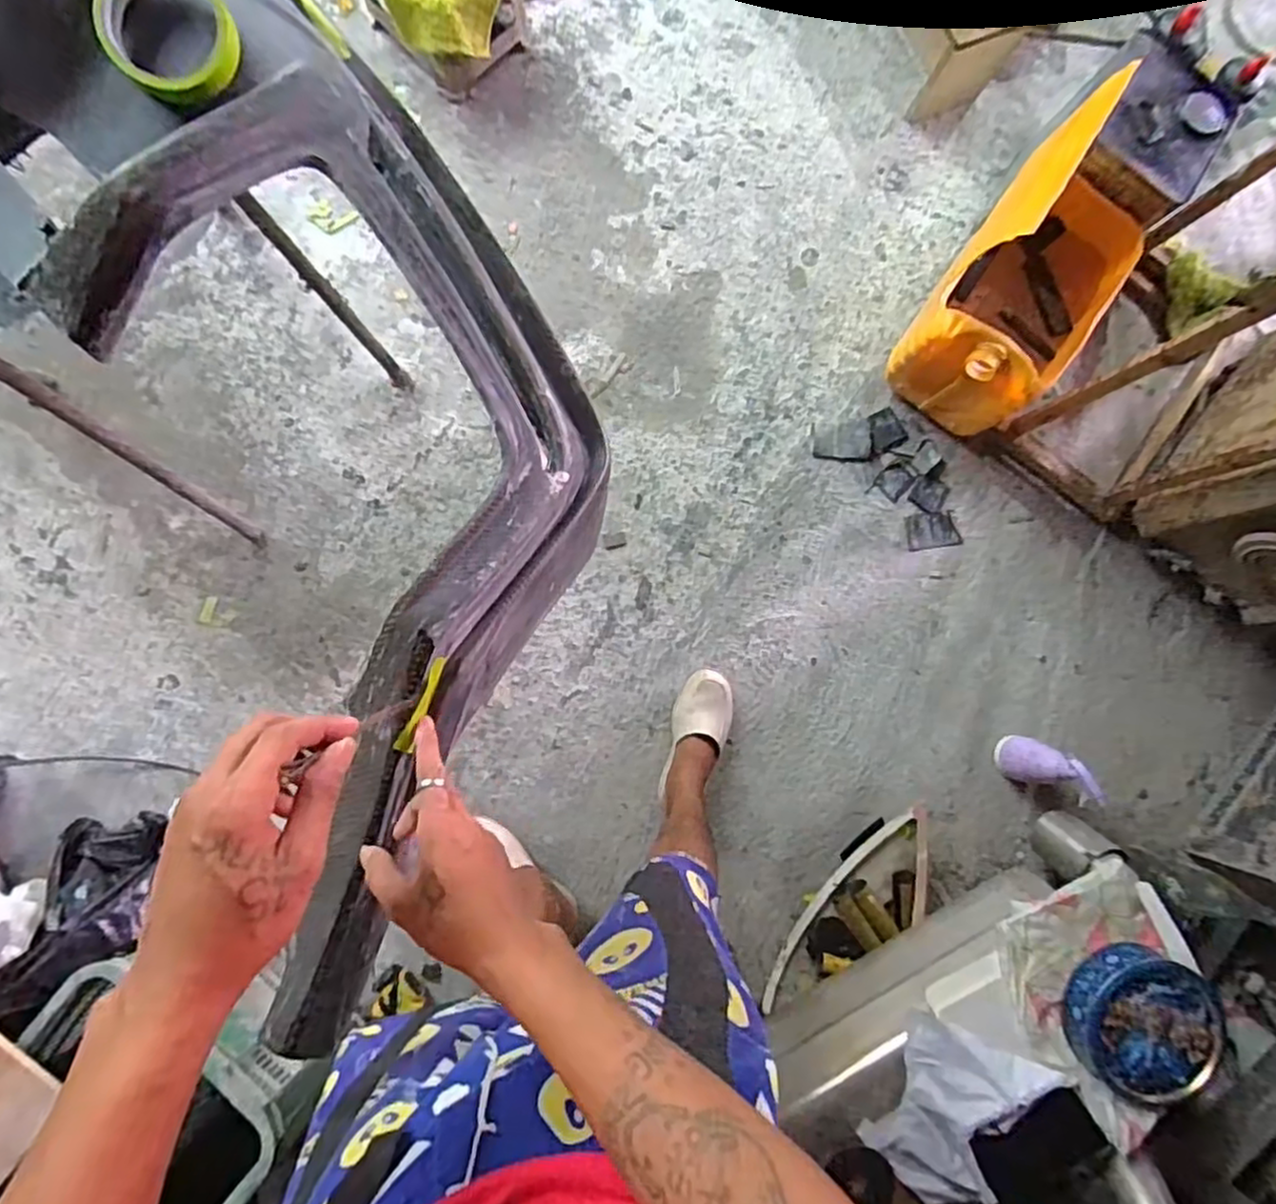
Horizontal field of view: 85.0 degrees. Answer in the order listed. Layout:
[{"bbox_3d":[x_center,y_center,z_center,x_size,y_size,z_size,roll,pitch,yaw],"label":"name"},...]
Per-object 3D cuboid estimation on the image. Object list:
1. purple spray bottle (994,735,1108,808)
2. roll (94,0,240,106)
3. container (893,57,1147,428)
[{"bbox_3d":[0.727,0.287,1.224,0.057,0.197,0.084,-5,92,-20],"label":"purple spray bottle"},{"bbox_3d":[-0.336,-0.409,0.496,0.091,0.021,0.086,27,106,-13],"label":"roll"},{"bbox_3d":[0.704,-0.564,1.225,0.282,0.420,0.418,40,82,-1],"label":"container"}]

